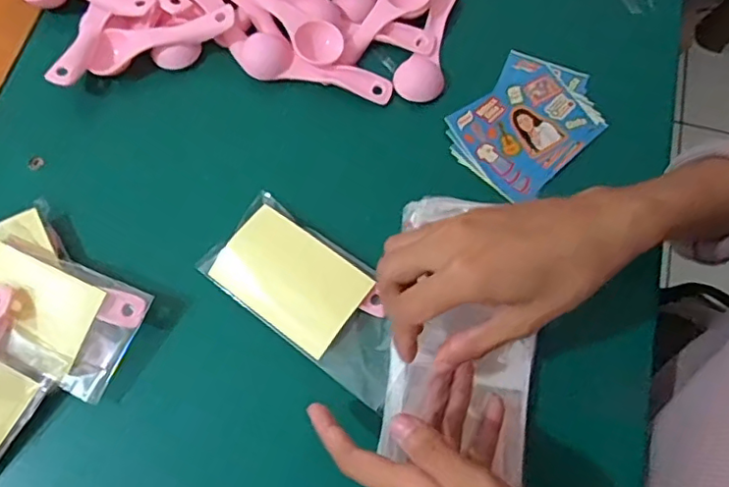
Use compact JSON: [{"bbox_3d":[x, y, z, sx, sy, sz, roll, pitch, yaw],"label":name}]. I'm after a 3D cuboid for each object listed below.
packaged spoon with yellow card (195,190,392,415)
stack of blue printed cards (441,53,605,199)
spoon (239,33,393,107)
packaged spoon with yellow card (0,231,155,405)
[{"bbox_3d":[-0.031,0.032,0.369,0.141,0.015,0.064,37,73,10],"label":"packaged spoon with yellow card"},{"bbox_3d":[0.116,-0.088,0.419,0.083,0.009,0.110,43,74,12],"label":"stack of blue printed cards"},{"bbox_3d":[-0.036,-0.126,0.427,0.113,0.013,0.030,19,71,4],"label":"spoon"},{"bbox_3d":[-0.197,0.039,0.356,0.115,0.022,0.067,24,71,6],"label":"packaged spoon with yellow card"}]

